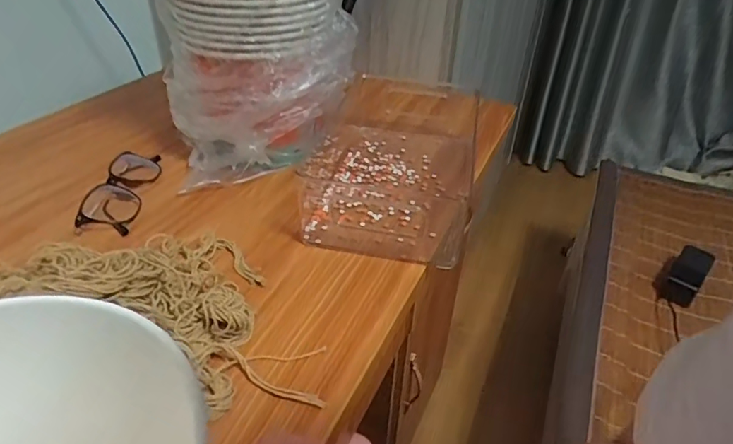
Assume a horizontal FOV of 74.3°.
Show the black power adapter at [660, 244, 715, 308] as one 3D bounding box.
[{"bbox_3d":[0.593,0.096,0.896,0.059,0.043,0.148,30,44,32],"label":"black power adapter"}]

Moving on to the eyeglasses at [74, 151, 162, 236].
[{"bbox_3d":[-0.254,-0.034,0.500,0.054,0.023,0.142,-2,36,-6],"label":"eyeglasses"}]

